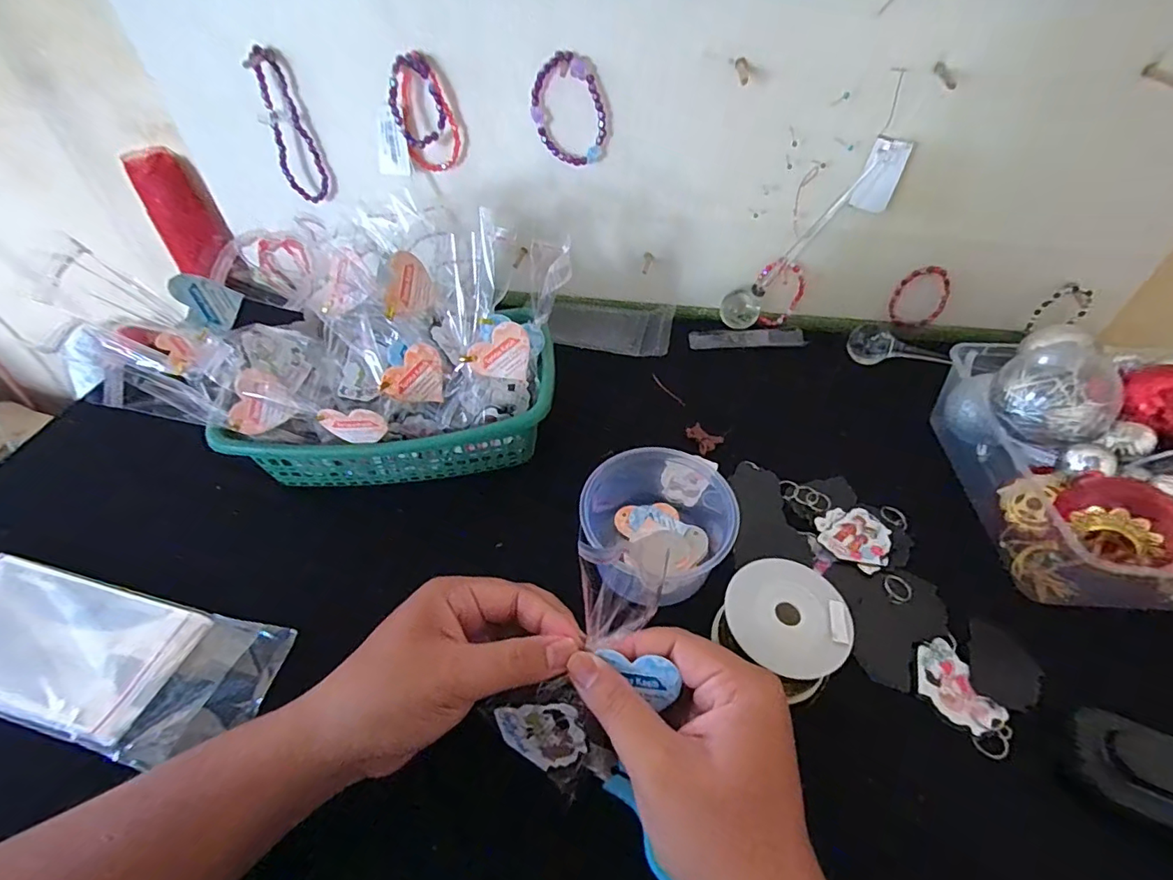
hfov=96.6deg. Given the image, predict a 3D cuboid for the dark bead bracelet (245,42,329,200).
[{"bbox_3d":[-0.275,-0.286,0.484,0.037,0.122,0.014,-15,49,-14],"label":"dark bead bracelet"}]

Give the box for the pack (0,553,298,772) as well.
[{"bbox_3d":[-0.307,0.132,0.322,0.243,0.022,0.082,11,48,9],"label":"pack"}]

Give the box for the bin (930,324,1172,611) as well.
[{"bbox_3d":[0.374,0.015,0.354,0.192,0.097,0.187,3,47,2],"label":"bin"}]

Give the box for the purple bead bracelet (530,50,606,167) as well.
[{"bbox_3d":[-0.016,-0.276,0.440,0.064,0.079,0.011,7,47,6],"label":"purple bead bracelet"}]

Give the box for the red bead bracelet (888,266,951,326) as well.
[{"bbox_3d":[0.328,-0.140,0.513,0.050,0.061,0.008,7,47,6],"label":"red bead bracelet"}]

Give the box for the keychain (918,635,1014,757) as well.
[{"bbox_3d":[0.215,0.148,0.301,0.033,0.004,0.060,-15,49,-14],"label":"keychain"}]

